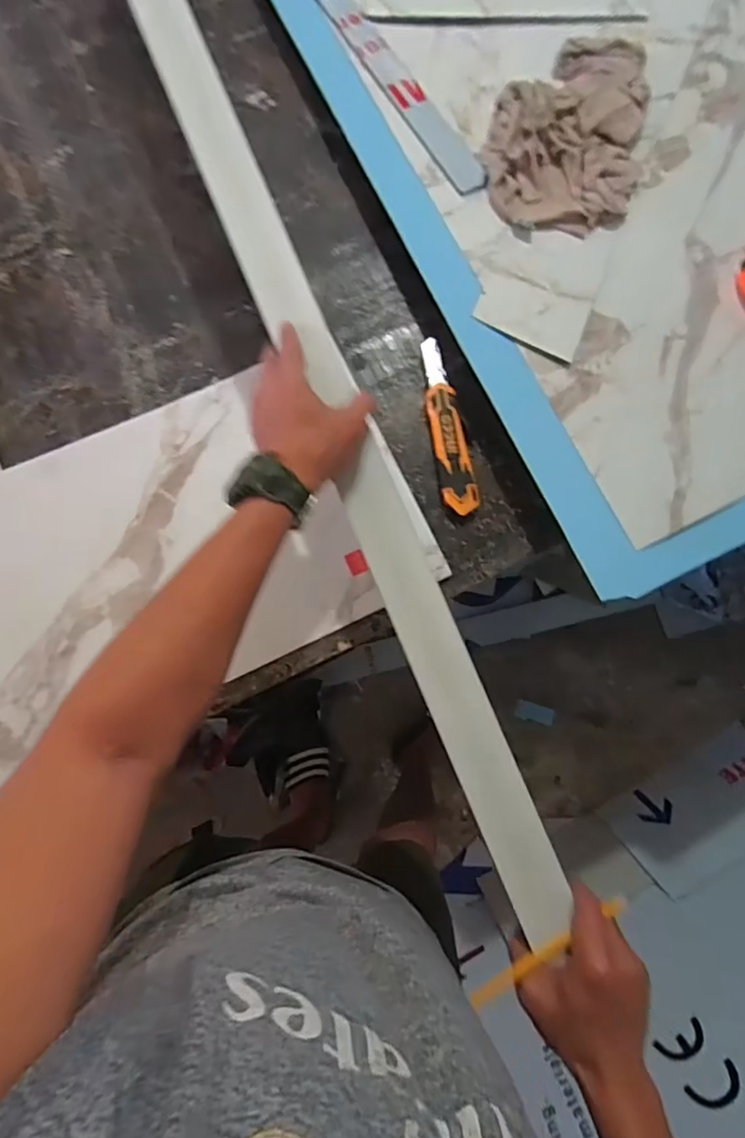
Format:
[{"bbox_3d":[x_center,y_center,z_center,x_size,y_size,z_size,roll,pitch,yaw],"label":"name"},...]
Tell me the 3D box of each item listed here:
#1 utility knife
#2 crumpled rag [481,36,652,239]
[{"bbox_3d":[0.079,-0.158,0.612,0.036,0.017,0.202,-11,81,-4],"label":"utility knife"},{"bbox_3d":[0.235,-0.532,0.675,0.180,0.035,0.272,11,80,-1],"label":"crumpled rag"}]

